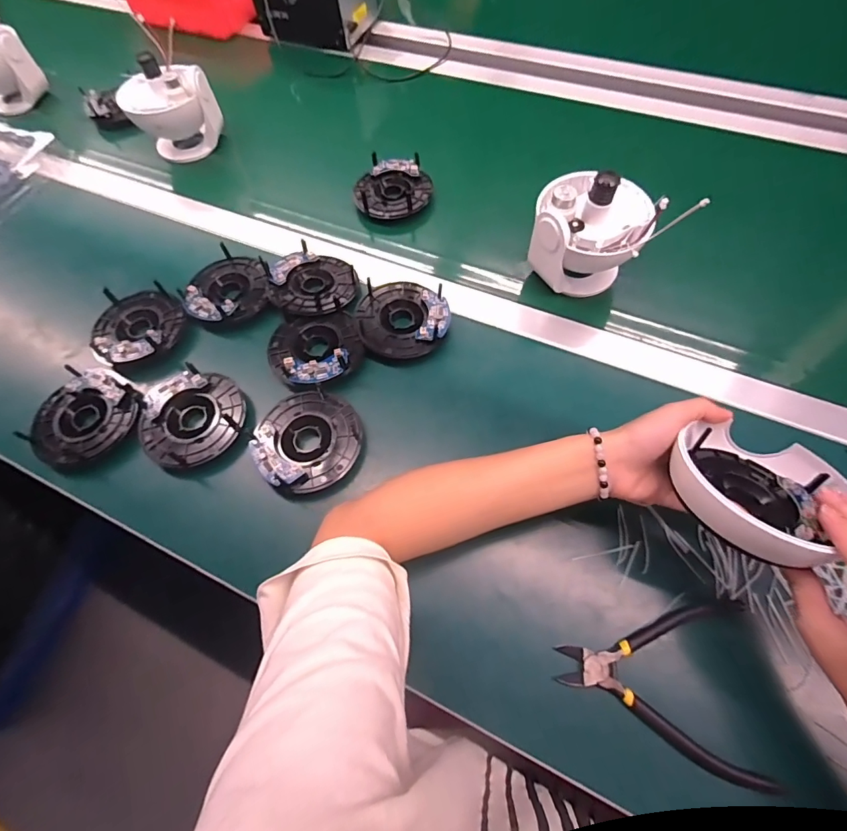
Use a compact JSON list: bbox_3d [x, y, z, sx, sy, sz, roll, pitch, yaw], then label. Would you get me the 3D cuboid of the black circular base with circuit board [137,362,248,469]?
[{"bbox_3d":[-0.227,0.003,0.442,0.095,0.035,0.100,-2,63,4],"label":"black circular base with circuit board"}]

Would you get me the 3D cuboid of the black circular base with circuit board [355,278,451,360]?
[{"bbox_3d":[-0.022,-0.104,0.478,0.097,0.031,0.094,-2,63,4],"label":"black circular base with circuit board"}]

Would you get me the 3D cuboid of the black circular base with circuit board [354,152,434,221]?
[{"bbox_3d":[-0.038,-0.295,0.573,0.096,0.028,0.084,-3,63,3],"label":"black circular base with circuit board"}]

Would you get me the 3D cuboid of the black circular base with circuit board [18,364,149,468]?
[{"bbox_3d":[-0.339,0.001,0.442,0.099,0.022,0.102,-2,63,4],"label":"black circular base with circuit board"}]

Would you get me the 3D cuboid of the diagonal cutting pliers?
[{"bbox_3d":[0.176,0.200,0.332,0.143,0.018,0.116,0,63,5],"label":"diagonal cutting pliers"}]

